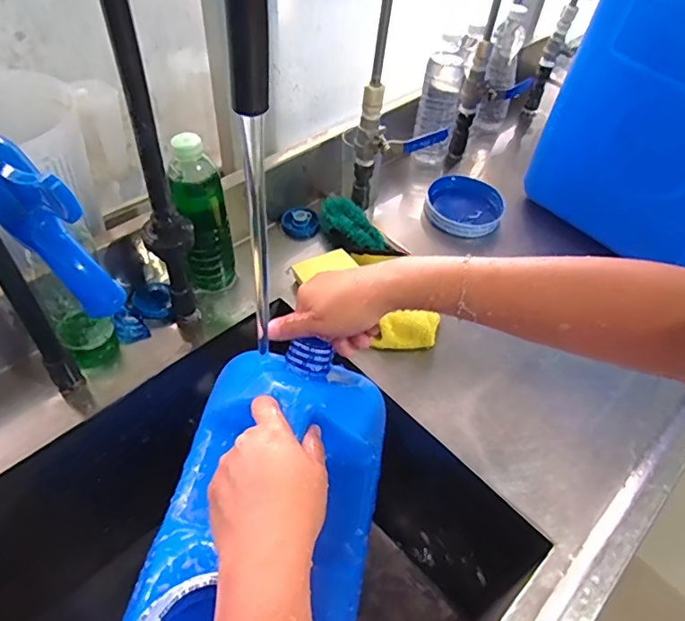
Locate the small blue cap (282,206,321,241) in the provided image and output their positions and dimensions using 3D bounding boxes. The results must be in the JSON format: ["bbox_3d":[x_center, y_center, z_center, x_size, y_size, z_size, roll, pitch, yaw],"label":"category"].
[{"bbox_3d":[-0.065,-0.130,0.779,0.055,0.027,0.052,27,73,-13],"label":"small blue cap"}]

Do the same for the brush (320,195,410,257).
[{"bbox_3d":[0.017,-0.117,0.743,0.075,0.036,0.140,-33,59,-28],"label":"brush"}]

